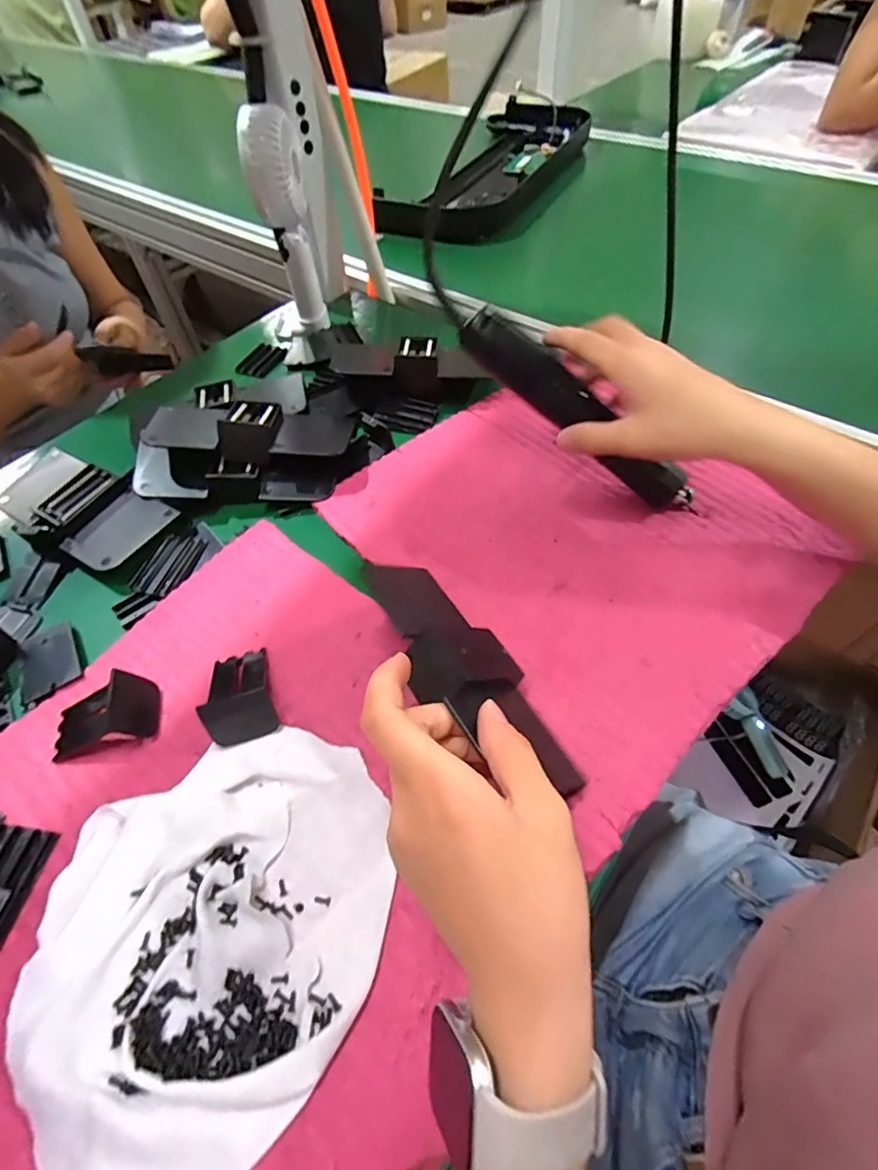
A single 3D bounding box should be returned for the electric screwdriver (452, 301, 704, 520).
[{"bbox_3d":[0.106,-0.125,0.393,0.209,0.029,0.025,37,59,-9],"label":"electric screwdriver"}]

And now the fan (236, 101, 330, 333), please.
[{"bbox_3d":[-0.149,-0.356,0.536,0.049,0.188,0.081,-8,54,-3],"label":"fan"}]

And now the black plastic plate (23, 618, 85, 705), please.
[{"bbox_3d":[-0.263,0.051,0.358,0.036,0.005,0.056,-29,58,-17],"label":"black plastic plate"}]

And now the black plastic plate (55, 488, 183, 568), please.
[{"bbox_3d":[-0.248,-0.043,0.413,0.060,0.004,0.070,25,64,19],"label":"black plastic plate"}]

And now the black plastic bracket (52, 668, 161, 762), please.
[{"bbox_3d":[-0.203,0.075,0.318,0.059,0.029,0.040,-12,54,-6],"label":"black plastic bracket"}]

